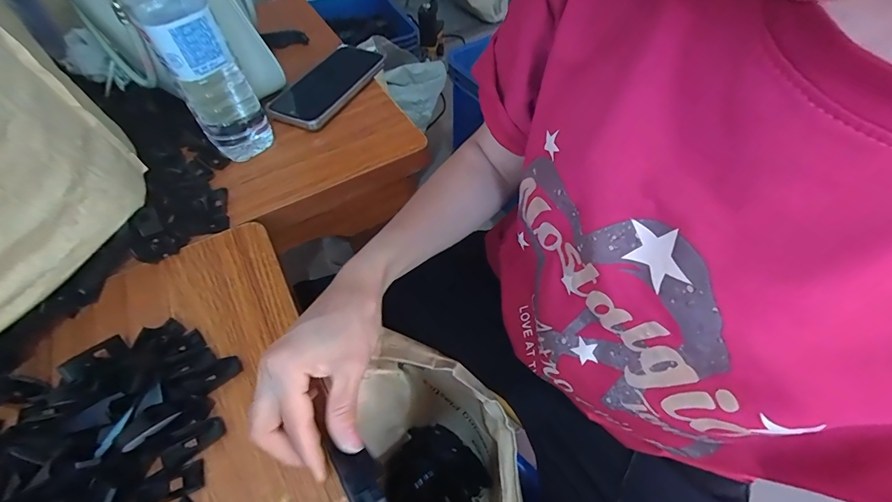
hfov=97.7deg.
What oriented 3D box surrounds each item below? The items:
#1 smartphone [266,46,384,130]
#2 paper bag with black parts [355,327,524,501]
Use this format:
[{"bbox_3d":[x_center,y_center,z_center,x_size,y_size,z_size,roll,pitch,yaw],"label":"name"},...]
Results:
[{"bbox_3d":[-0.155,-0.221,0.515,0.082,0.013,0.154,25,63,18],"label":"smartphone"},{"bbox_3d":[-0.004,0.289,0.463,0.168,0.246,0.276,-2,54,-2],"label":"paper bag with black parts"}]

